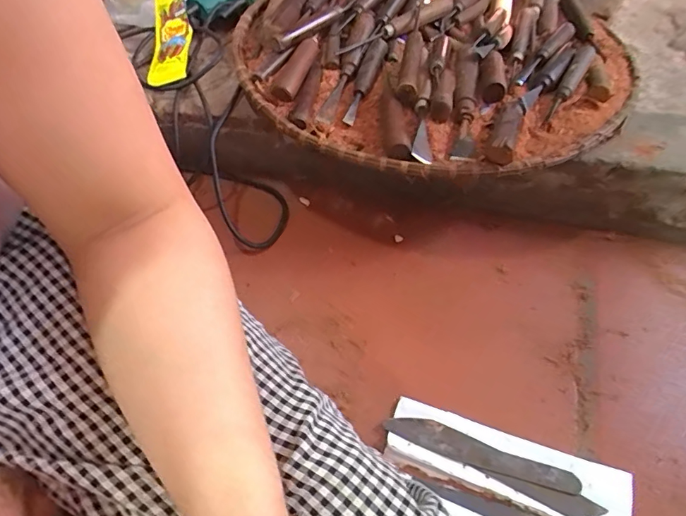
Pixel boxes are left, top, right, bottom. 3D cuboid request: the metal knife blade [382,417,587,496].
[{"bbox_3d":[0.123,0.178,0.416,0.170,0.004,0.025,17,56,13],"label":"metal knife blade"}]

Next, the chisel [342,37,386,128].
[{"bbox_3d":[0.025,-0.220,0.554,0.022,0.028,0.146,15,57,12],"label":"chisel"}]

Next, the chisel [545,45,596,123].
[{"bbox_3d":[0.284,-0.221,0.570,0.022,0.026,0.157,26,58,19],"label":"chisel"}]

